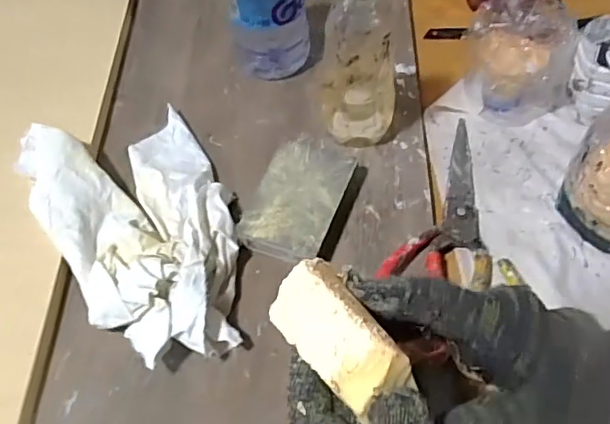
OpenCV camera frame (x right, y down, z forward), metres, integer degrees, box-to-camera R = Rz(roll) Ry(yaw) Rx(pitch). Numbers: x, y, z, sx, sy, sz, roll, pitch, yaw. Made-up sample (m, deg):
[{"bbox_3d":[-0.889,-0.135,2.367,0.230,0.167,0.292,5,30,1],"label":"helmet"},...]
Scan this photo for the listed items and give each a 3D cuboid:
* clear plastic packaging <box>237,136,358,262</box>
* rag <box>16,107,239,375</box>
[{"bbox_3d":[-0.004,-0.014,0.476,0.067,0.024,0.110,17,60,15],"label":"clear plastic packaging"},{"bbox_3d":[-0.126,0.006,0.456,0.138,0.039,0.236,-28,59,-13],"label":"rag"}]

